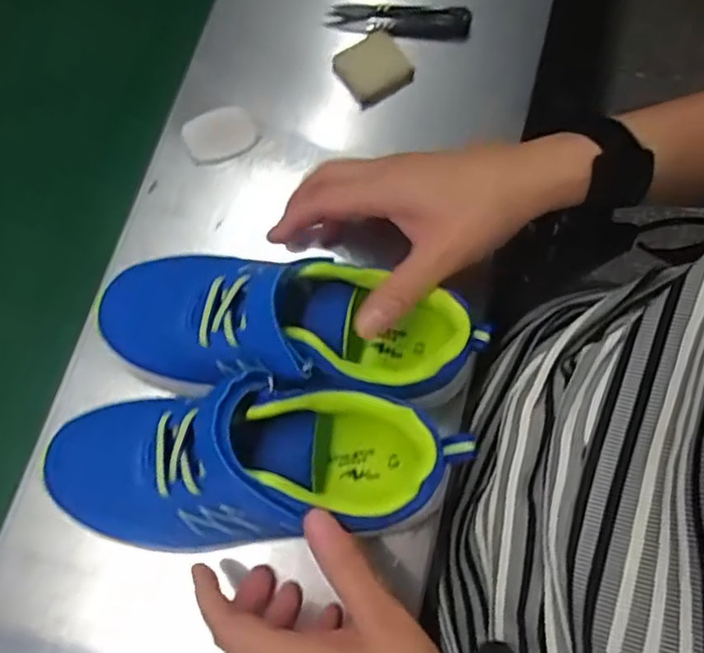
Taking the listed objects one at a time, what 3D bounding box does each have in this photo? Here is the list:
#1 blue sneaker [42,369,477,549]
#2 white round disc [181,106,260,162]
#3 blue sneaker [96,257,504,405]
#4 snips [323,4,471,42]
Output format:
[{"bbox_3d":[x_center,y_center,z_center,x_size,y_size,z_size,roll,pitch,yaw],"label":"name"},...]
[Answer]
[{"bbox_3d":[-0.051,0.069,0.322,0.203,0.076,0.072,-4,74,2],"label":"blue sneaker"},{"bbox_3d":[-0.089,-0.130,0.434,0.047,0.005,0.033,-23,75,-7],"label":"white round disc"},{"bbox_3d":[-0.036,0.000,0.346,0.207,0.079,0.070,5,74,7],"label":"blue sneaker"},{"bbox_3d":[0.035,-0.222,0.466,0.100,0.019,0.019,2,74,-1],"label":"snips"}]

